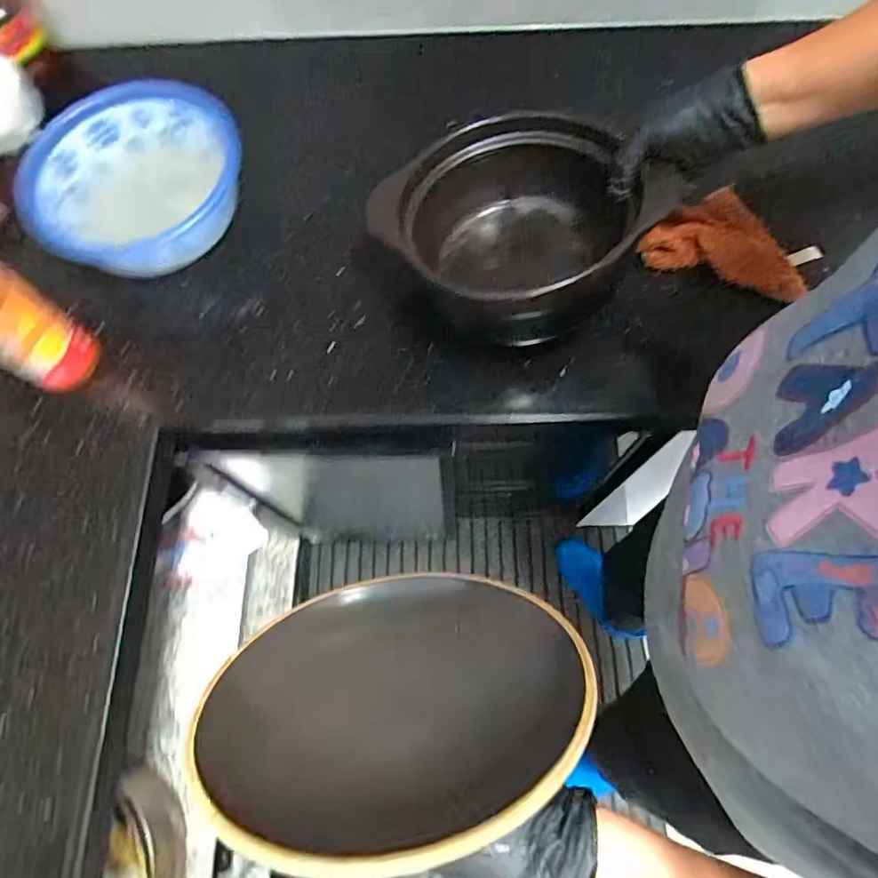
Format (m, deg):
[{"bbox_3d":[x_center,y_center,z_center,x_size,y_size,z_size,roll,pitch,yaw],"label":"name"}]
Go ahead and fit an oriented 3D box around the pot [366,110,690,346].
[{"bbox_3d":[0.069,-0.205,0.610,0.226,0.181,0.206,-1,71,2],"label":"pot"}]

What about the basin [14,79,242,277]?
[{"bbox_3d":[-0.350,-0.302,0.673,0.222,0.107,0.233,-1,71,2],"label":"basin"}]

